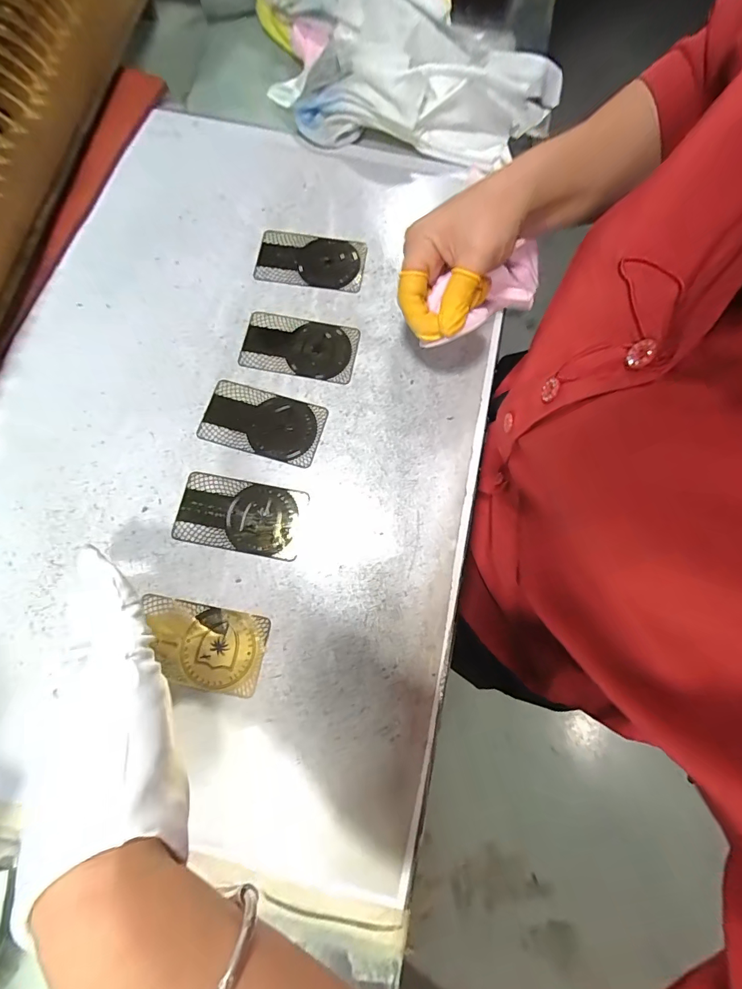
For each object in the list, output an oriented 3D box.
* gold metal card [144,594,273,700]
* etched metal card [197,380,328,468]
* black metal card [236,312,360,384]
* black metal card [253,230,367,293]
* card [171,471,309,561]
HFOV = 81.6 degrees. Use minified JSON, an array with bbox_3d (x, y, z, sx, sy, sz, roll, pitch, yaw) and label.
[{"bbox_3d":[-0.109,0.096,0.273,0.080,0.004,0.048,10,76,2],"label":"gold metal card"},{"bbox_3d":[-0.080,-0.053,0.312,0.087,0.004,0.049,15,76,3],"label":"etched metal card"},{"bbox_3d":[-0.055,-0.113,0.329,0.086,0.004,0.049,11,76,2],"label":"black metal card"},{"bbox_3d":[-0.048,-0.190,0.346,0.085,0.004,0.049,8,76,1],"label":"black metal card"},{"bbox_3d":[-0.090,0.014,0.295,0.084,0.004,0.049,11,76,2],"label":"card"}]

